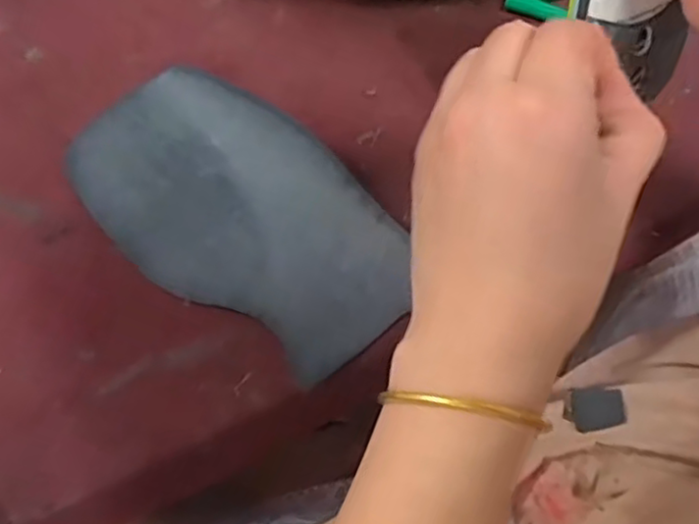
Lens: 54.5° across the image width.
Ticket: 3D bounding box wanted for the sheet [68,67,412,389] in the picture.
[{"bbox_3d":[-0.058,-0.026,0.361,0.190,0.015,0.107,40,78,11],"label":"sheet"}]

